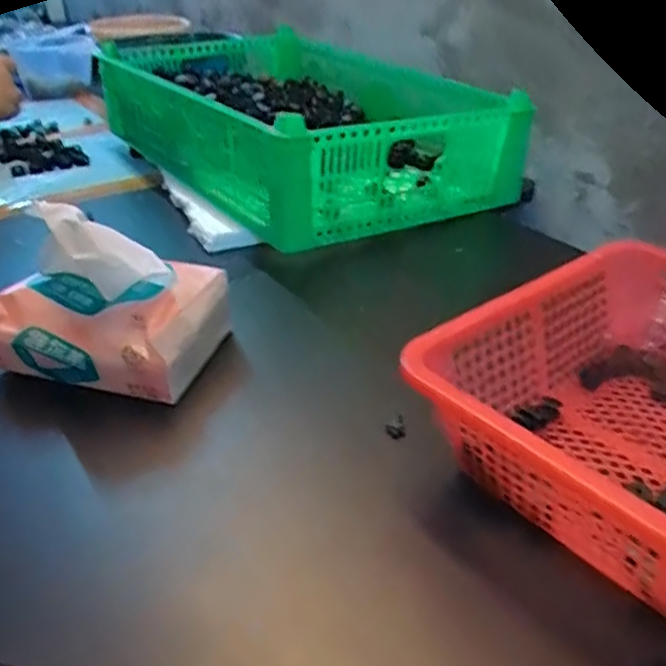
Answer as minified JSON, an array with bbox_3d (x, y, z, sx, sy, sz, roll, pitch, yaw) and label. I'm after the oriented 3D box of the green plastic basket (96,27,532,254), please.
[{"bbox_3d":[-0.046,-0.256,0.789,0.325,0.112,0.494,-20,37,-27],"label":"green plastic basket"}]

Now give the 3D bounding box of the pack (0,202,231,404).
[{"bbox_3d":[-0.153,-0.024,0.447,0.139,0.102,0.091,5,33,10],"label":"pack"}]

